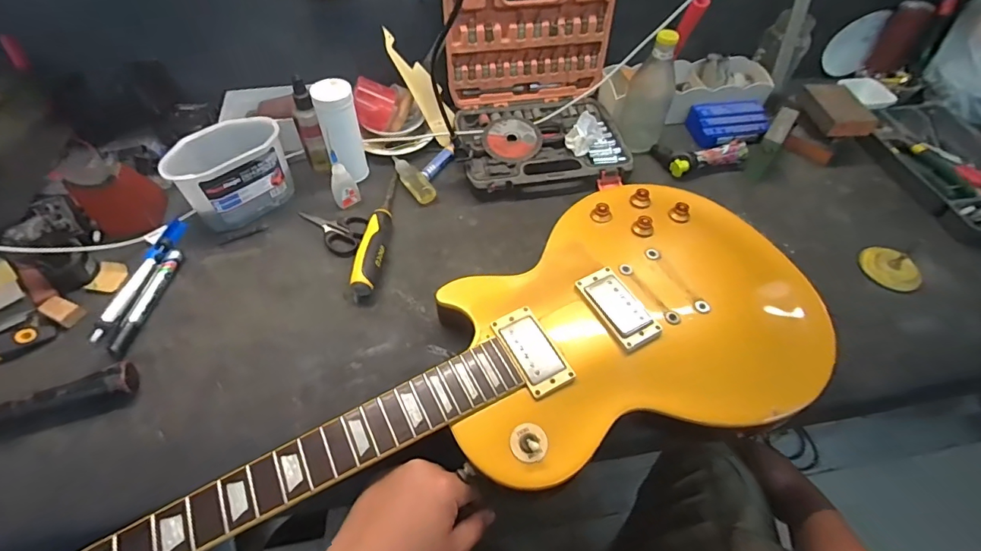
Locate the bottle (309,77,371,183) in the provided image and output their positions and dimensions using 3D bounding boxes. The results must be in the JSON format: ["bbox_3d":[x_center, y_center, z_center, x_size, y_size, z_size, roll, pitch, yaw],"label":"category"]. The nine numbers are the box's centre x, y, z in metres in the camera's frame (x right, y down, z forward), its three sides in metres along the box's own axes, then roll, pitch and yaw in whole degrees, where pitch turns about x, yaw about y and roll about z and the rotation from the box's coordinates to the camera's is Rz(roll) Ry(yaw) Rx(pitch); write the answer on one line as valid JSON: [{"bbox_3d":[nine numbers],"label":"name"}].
[{"bbox_3d":[-0.201,-0.191,0.636,0.052,0.130,0.048,1,53,-1],"label":"bottle"}]

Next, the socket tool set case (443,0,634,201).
[{"bbox_3d":[0.071,-0.263,0.666,0.259,0.219,0.216,-8,53,-8],"label":"socket tool set case"}]

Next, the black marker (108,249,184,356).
[{"bbox_3d":[-0.394,0.028,0.542,0.020,0.015,0.141,4,53,2],"label":"black marker"}]

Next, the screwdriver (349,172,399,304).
[{"bbox_3d":[-0.147,-0.061,0.615,0.033,0.040,0.207,1,53,-1],"label":"screwdriver"}]

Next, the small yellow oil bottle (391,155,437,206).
[{"bbox_3d":[-0.114,-0.140,0.685,0.031,0.023,0.102,-28,59,-21],"label":"small yellow oil bottle"}]

